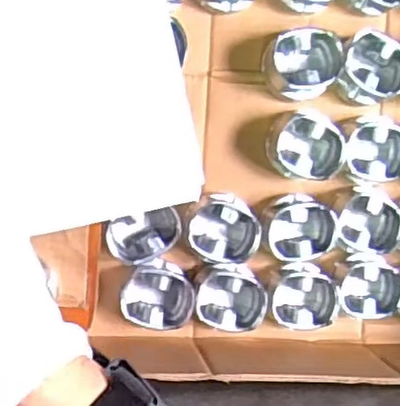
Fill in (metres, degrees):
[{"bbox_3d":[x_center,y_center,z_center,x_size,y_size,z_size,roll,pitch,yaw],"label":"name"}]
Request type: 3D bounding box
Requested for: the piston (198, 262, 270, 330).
[{"bbox_3d":[0.035,0.101,0.726,0.067,0.049,0.066,18,93,-9],"label":"piston"}]

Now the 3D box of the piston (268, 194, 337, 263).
[{"bbox_3d":[0.108,0.028,0.725,0.072,0.040,0.072,-3,96,-7],"label":"piston"}]

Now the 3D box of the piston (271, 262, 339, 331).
[{"bbox_3d":[0.116,0.103,0.735,0.065,0.038,0.069,-1,96,-7],"label":"piston"}]

